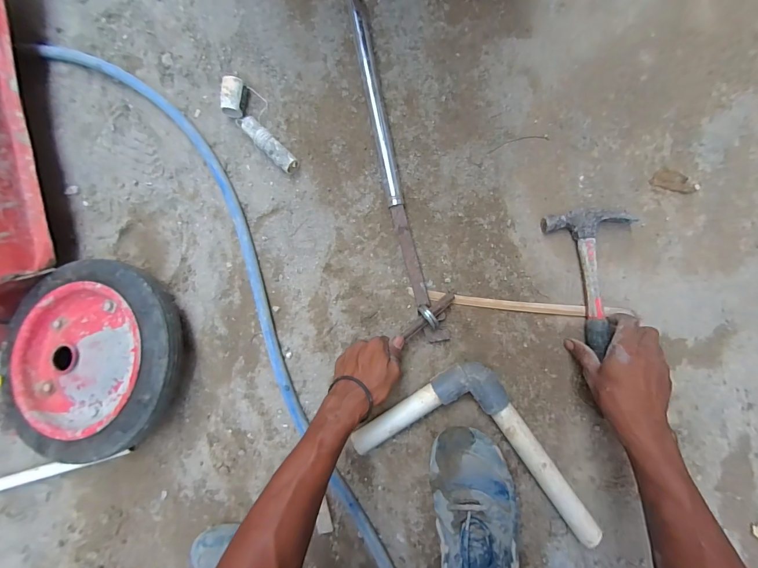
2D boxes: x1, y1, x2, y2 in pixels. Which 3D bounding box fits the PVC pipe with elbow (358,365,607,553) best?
[{"bbox_3d":[0.129,0.265,0.475,0.207,0.039,0.275,-36,84,5],"label":"PVC pipe with elbow"}]

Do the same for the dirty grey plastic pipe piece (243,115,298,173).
[{"bbox_3d":[-0.170,-0.216,0.537,0.026,0.030,0.104,-45,83,4],"label":"dirty grey plastic pipe piece"}]

